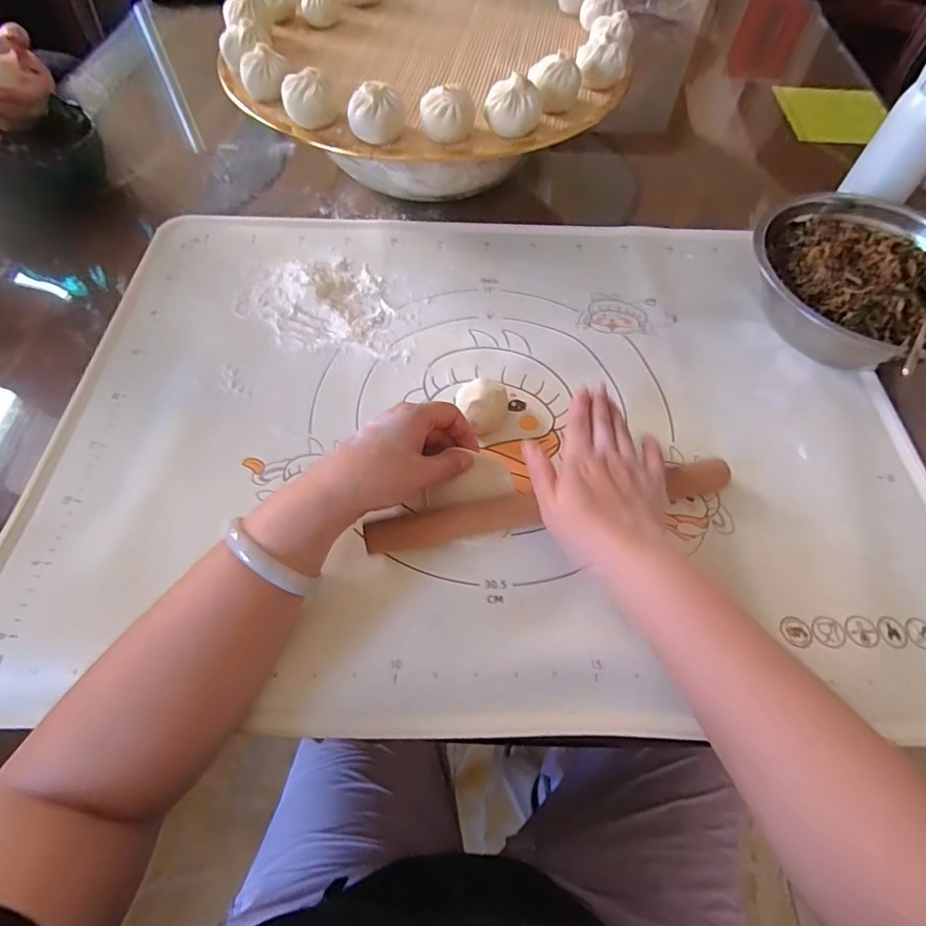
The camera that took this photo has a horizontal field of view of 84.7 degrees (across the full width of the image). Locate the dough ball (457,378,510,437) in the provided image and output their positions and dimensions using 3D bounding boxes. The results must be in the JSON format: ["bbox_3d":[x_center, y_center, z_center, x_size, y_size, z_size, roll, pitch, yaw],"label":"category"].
[{"bbox_3d":[0.016,-0.046,0.420,0.042,0.030,0.045,1,60,-2],"label":"dough ball"}]

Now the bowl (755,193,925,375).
[{"bbox_3d":[0.360,-0.155,0.462,0.178,0.077,0.204,-34,67,-20],"label":"bowl"}]

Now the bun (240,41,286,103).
[{"bbox_3d":[-0.170,-0.333,0.436,0.038,0.033,0.033,-18,62,-12],"label":"bun"}]

